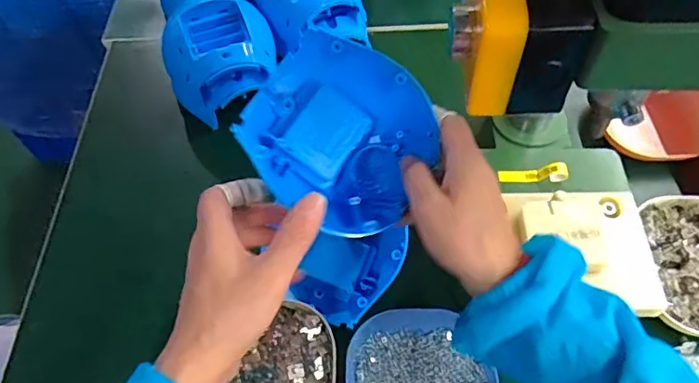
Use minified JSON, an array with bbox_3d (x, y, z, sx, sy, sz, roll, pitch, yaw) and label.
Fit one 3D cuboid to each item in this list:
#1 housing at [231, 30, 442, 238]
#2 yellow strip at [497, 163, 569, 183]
[{"bbox_3d":[-0.002,-0.037,0.400,0.143,0.060,0.143,-1,93,-18],"label":"housing"},{"bbox_3d":[0.181,-0.019,0.514,0.064,0.019,0.013,1,57,3],"label":"yellow strip"}]

